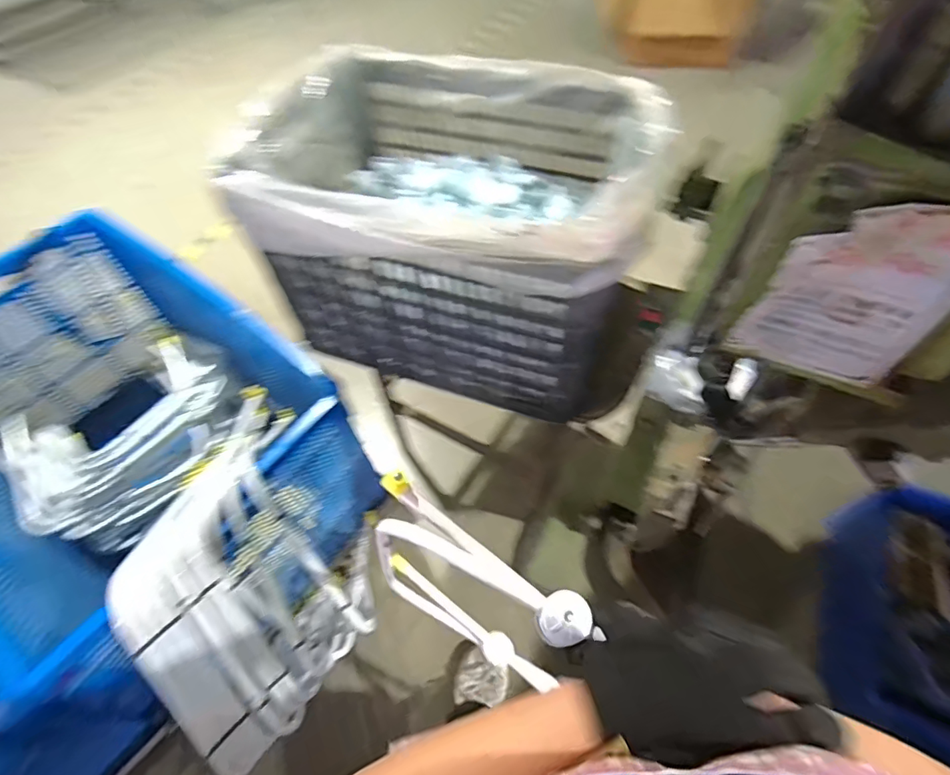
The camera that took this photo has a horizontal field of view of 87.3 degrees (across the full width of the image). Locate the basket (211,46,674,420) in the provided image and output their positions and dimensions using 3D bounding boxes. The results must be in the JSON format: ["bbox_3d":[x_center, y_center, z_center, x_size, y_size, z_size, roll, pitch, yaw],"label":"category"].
[{"bbox_3d":[-0.028,-0.273,0.886,0.626,0.406,0.453,16,59,13],"label":"basket"}]

